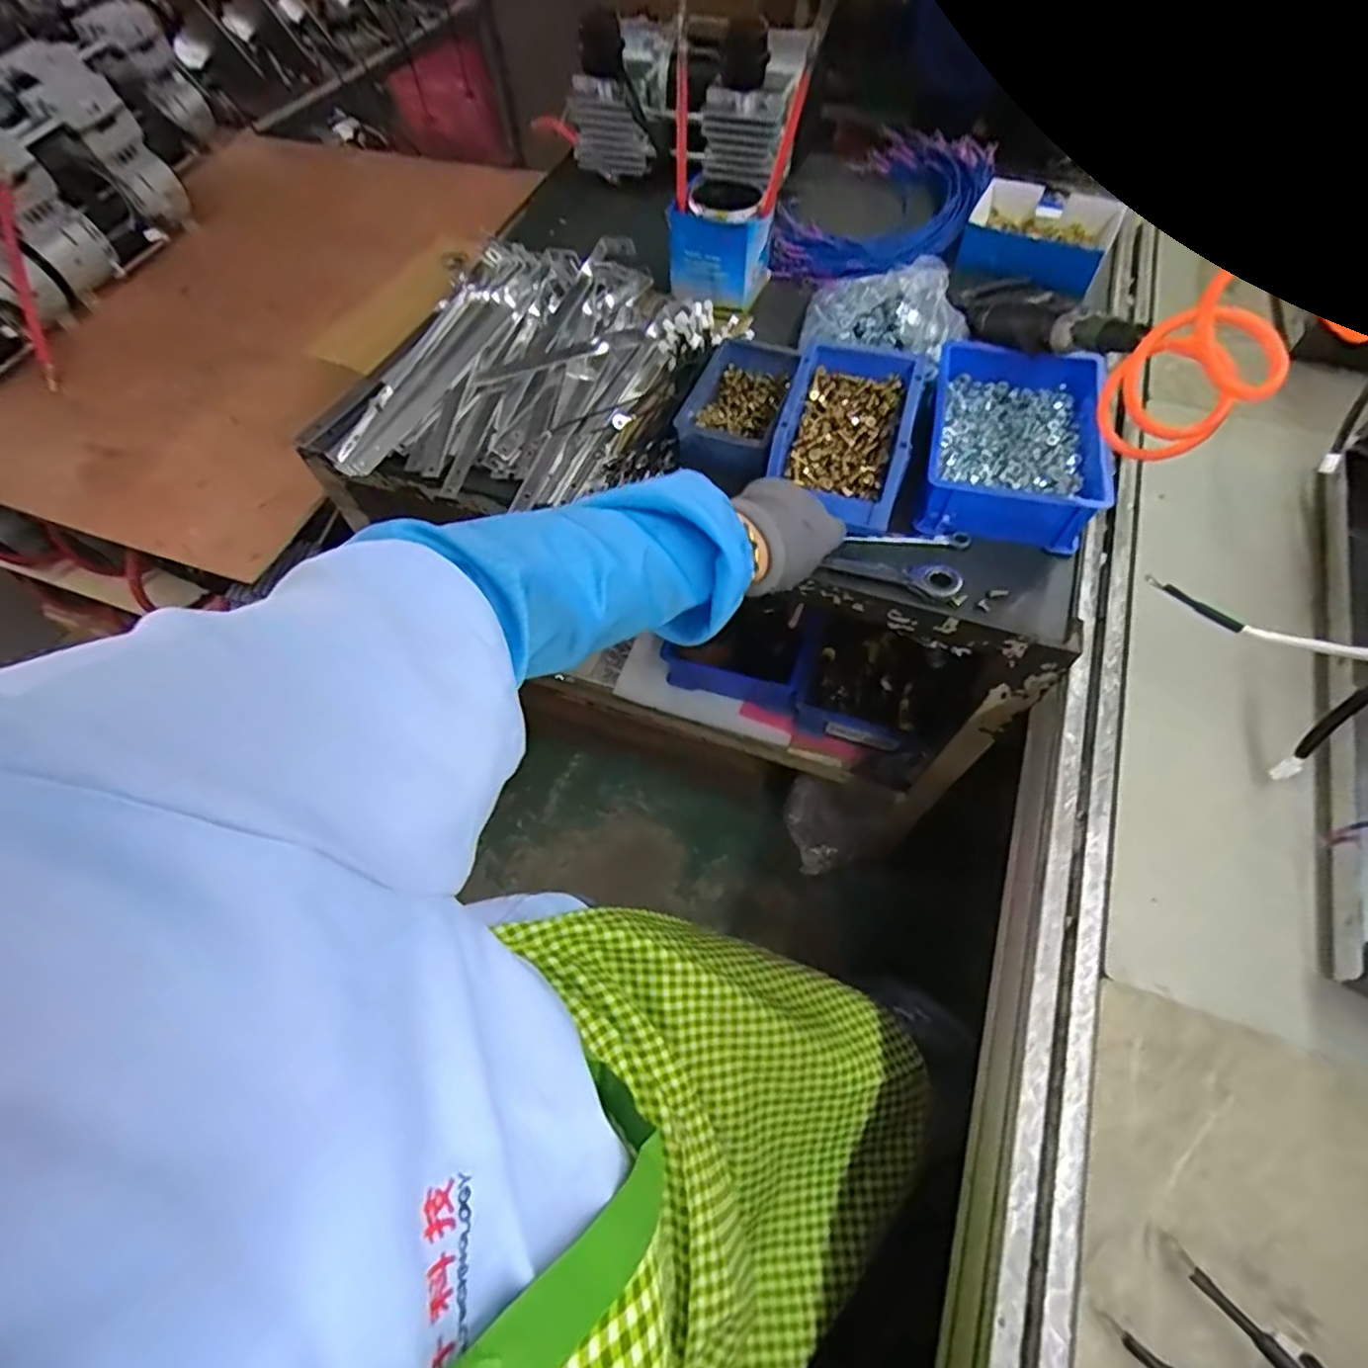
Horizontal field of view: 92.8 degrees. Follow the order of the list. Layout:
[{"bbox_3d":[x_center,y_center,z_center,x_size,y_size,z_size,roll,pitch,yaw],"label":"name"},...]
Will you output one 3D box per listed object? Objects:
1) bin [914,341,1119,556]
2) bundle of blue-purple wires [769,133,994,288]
[{"bbox_3d":[0.302,-0.228,0.613,0.153,0.064,0.204,12,63,9],"label":"bin"},{"bbox_3d":[0.259,-0.618,0.845,0.223,0.032,0.336,19,64,13],"label":"bundle of blue-purple wires"}]

